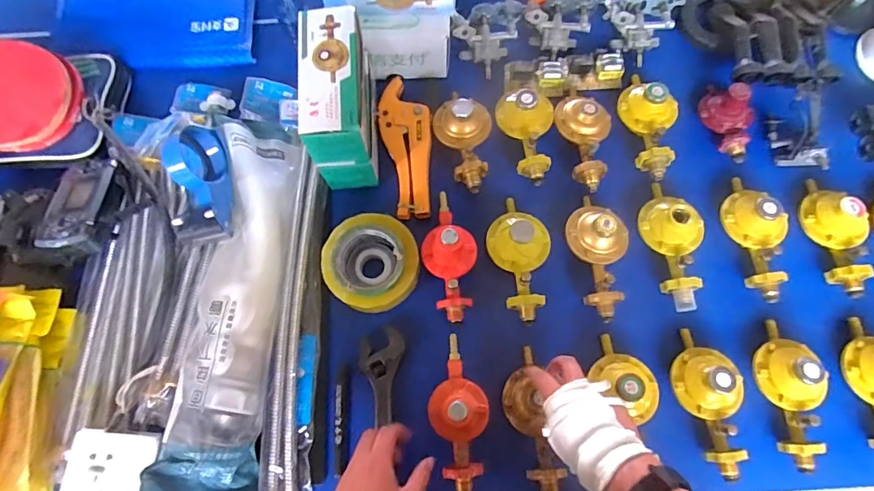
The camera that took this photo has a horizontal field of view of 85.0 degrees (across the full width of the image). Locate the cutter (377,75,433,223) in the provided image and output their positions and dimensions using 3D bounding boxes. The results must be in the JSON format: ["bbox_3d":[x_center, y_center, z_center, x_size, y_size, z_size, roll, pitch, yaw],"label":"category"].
[{"bbox_3d":[-0.044,-0.150,0.700,0.074,0.023,0.232,-7,74,-1],"label":"cutter"}]

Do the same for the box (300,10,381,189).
[{"bbox_3d":[-0.129,-0.194,0.641,0.083,0.130,0.197,-4,74,0],"label":"box"}]

